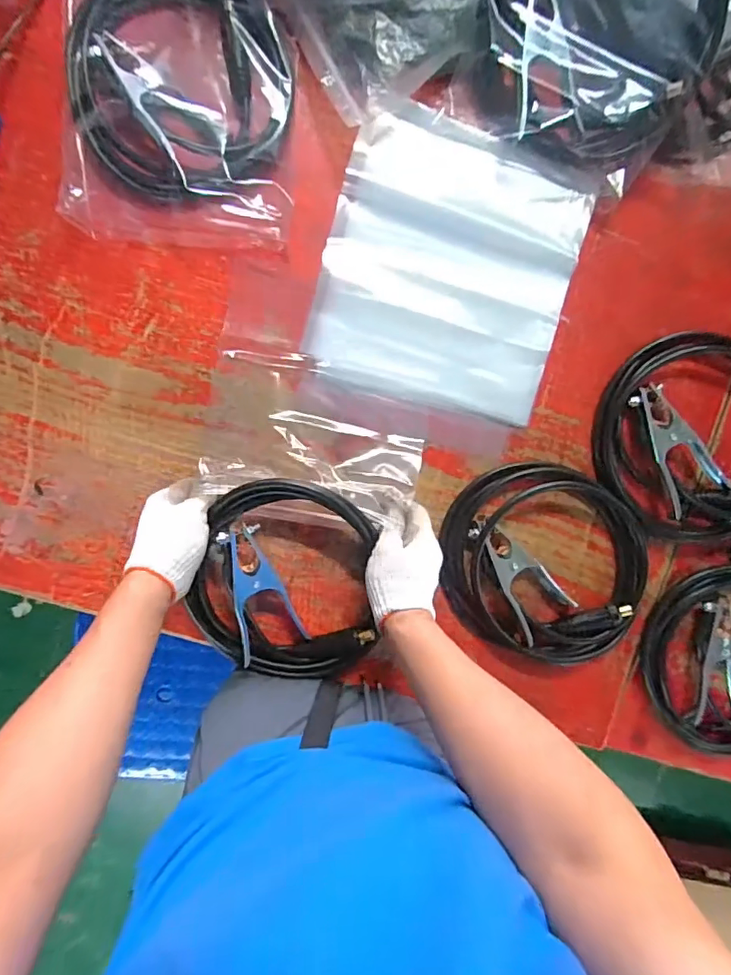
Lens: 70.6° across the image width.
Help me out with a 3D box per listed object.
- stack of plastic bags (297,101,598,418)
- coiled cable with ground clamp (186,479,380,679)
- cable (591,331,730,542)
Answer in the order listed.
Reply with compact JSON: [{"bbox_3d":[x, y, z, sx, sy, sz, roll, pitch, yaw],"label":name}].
[{"bbox_3d":[0.099,-0.247,0.596,0.280,0.020,0.295,14,93,-4],"label":"stack of plastic bags"},{"bbox_3d":[-0.091,0.104,0.581,0.193,0.062,0.222,0,94,-4],"label":"coiled cable with ground clamp"},{"bbox_3d":[0.404,-0.058,0.634,0.234,0.049,0.258,-44,95,0],"label":"cable"}]

